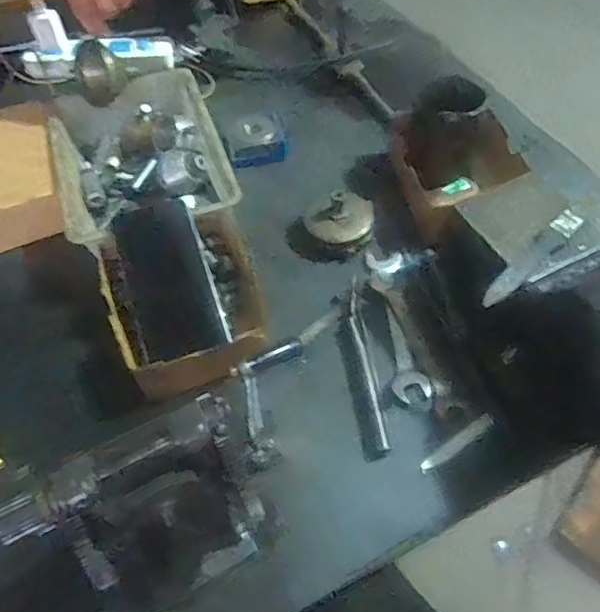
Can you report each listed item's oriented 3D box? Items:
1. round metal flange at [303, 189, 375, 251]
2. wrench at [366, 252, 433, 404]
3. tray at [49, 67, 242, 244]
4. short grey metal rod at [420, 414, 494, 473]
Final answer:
[{"bbox_3d":[0.043,-0.096,0.618,0.073,0.044,0.062,5,55,4],"label":"round metal flange"},{"bbox_3d":[0.097,0.014,0.569,0.038,0.010,0.171,-4,54,-2],"label":"wrench"},{"bbox_3d":[-0.181,-0.164,0.656,0.178,0.071,0.241,-17,56,-11],"label":"tray"},{"bbox_3d":[0.139,0.119,0.499,0.082,0.007,0.012,-30,59,-19],"label":"short grey metal rod"}]

